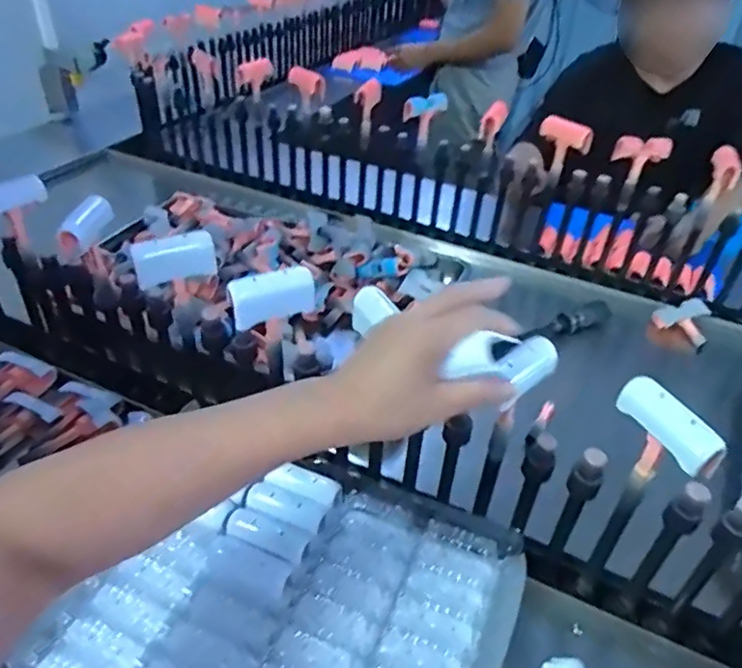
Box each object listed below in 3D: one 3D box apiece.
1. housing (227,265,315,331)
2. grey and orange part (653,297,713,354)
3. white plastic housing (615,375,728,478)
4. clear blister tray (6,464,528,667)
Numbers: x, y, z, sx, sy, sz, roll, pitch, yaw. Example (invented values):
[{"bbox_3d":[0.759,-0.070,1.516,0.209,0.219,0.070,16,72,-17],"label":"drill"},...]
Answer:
[{"bbox_3d":[-0.091,-0.034,0.538,0.074,0.039,0.022,-18,43,-23],"label":"housing"},{"bbox_3d":[0.493,-0.024,0.940,0.085,0.042,0.071,22,42,23],"label":"grey and orange part"},{"bbox_3d":[0.214,0.064,0.423,0.021,0.025,0.082,-15,42,-21],"label":"white plastic housing"},{"bbox_3d":[-0.061,0.234,0.495,0.331,0.041,0.262,16,41,17],"label":"clear blister tray"}]

